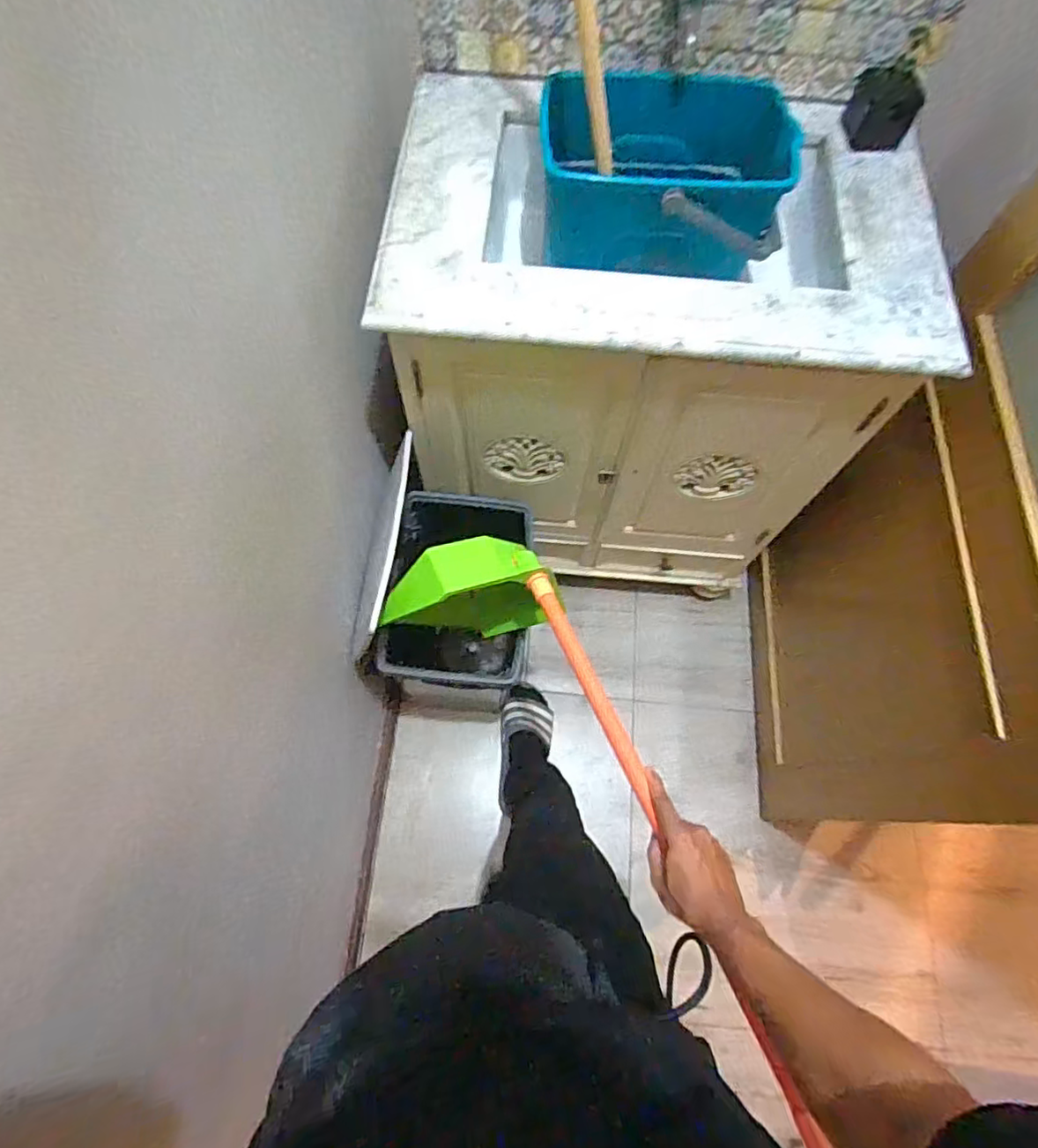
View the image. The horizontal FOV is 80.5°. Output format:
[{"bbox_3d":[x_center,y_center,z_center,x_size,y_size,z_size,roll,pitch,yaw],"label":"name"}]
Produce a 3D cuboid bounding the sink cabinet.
[{"bbox_3d":[0.178,-0.321,1.097,0.681,0.720,0.408,6,69,1],"label":"sink cabinet"}]

